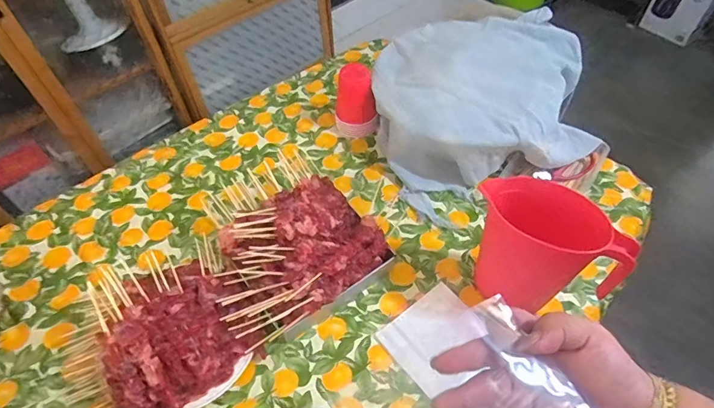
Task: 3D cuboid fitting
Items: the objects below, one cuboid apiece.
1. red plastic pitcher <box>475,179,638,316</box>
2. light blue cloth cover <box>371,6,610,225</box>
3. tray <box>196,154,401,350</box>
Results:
[{"bbox_3d":[0.267,0.091,0.662,0.117,0.228,0.193,-29,57,-20],"label":"red plastic pitcher"},{"bbox_3d":[0.273,-0.228,0.930,0.460,0.176,0.435,-13,54,-7],"label":"light blue cloth cover"},{"bbox_3d":[-0.158,0.042,0.778,0.284,0.109,0.363,-33,59,-21],"label":"tray"}]

